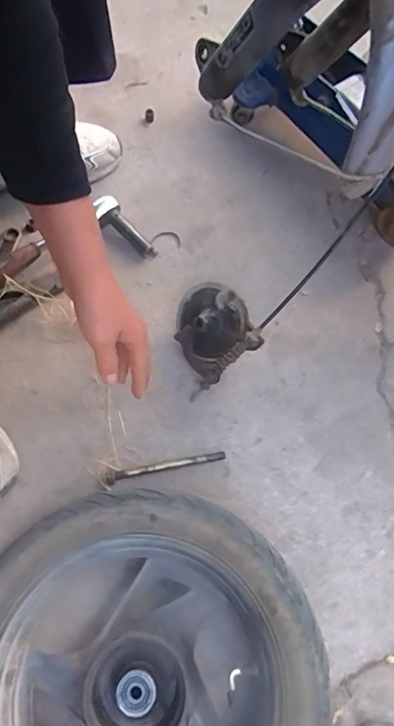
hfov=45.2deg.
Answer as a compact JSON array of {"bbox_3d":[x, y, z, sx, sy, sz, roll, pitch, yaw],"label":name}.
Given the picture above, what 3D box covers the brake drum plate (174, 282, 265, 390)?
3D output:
[{"bbox_3d":[0.023,-0.041,0.602,0.102,0.050,0.107,-40,71,23],"label":"brake drum plate"}]

